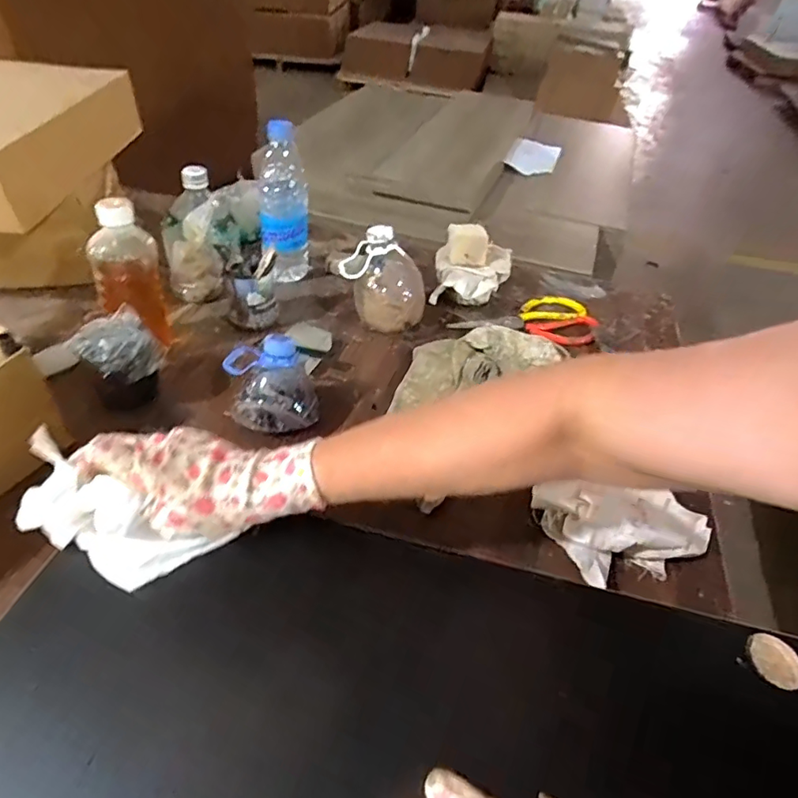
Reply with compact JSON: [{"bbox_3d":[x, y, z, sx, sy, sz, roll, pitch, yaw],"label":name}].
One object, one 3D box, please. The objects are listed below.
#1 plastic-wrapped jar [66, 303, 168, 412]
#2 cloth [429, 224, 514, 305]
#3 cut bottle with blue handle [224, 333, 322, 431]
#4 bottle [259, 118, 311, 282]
[{"bbox_3d":[-0.296,-0.036,0.578,0.089,0.084,0.077,34,50,27],"label":"plastic-wrapped jar"},{"bbox_3d":[0.106,-0.189,0.772,0.108,0.103,0.123,11,44,6],"label":"cloth"},{"bbox_3d":[-0.133,-0.015,0.566,0.093,0.087,0.093,-6,45,-12],"label":"cut bottle with blue handle"},{"bbox_3d":[-0.159,-0.263,0.747,0.064,0.217,0.067,-3,44,-8],"label":"bottle"}]

